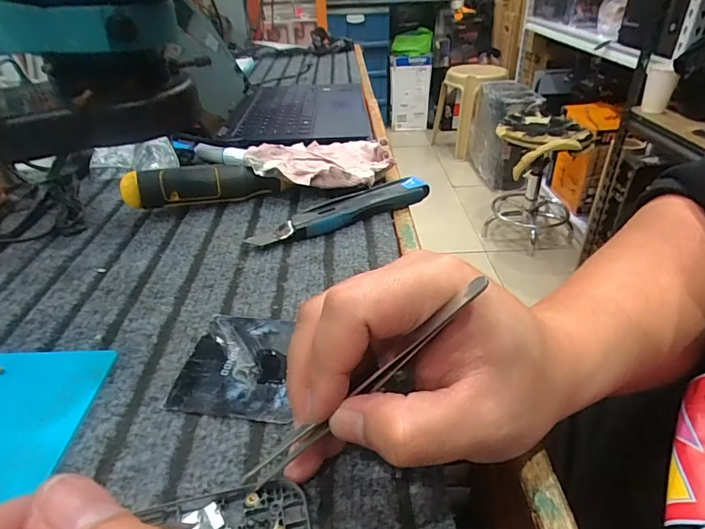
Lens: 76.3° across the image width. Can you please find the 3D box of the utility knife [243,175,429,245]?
[{"bbox_3d":[-0.007,-0.050,0.411,0.180,0.015,0.034,-20,38,-25],"label":"utility knife"}]

